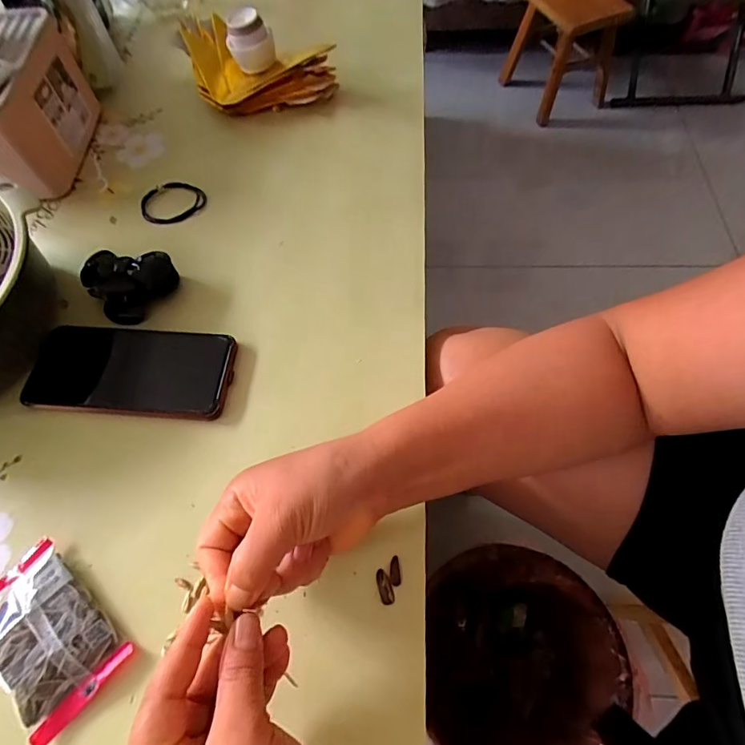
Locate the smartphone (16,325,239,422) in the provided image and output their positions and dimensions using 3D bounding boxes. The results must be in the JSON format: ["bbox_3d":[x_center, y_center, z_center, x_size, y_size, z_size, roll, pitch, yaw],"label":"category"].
[{"bbox_3d":[-0.201,0.000,0.380,0.168,0.016,0.074,4,63,5],"label":"smartphone"}]

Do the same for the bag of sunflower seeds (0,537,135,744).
[{"bbox_3d":[-0.212,0.168,0.291,0.102,0.014,0.063,36,70,19],"label":"bag of sunflower seeds"}]

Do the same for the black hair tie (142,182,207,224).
[{"bbox_3d":[-0.207,-0.176,0.470,0.066,0.006,0.049,-3,69,-2],"label":"black hair tie"}]

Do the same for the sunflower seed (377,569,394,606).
[{"bbox_3d":[0.008,0.142,0.299,0.009,0.004,0.022,-18,63,-6],"label":"sunflower seed"}]

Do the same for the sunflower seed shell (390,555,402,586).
[{"bbox_3d":[0.015,0.133,0.303,0.007,0.004,0.018,-9,63,-2],"label":"sunflower seed shell"}]

